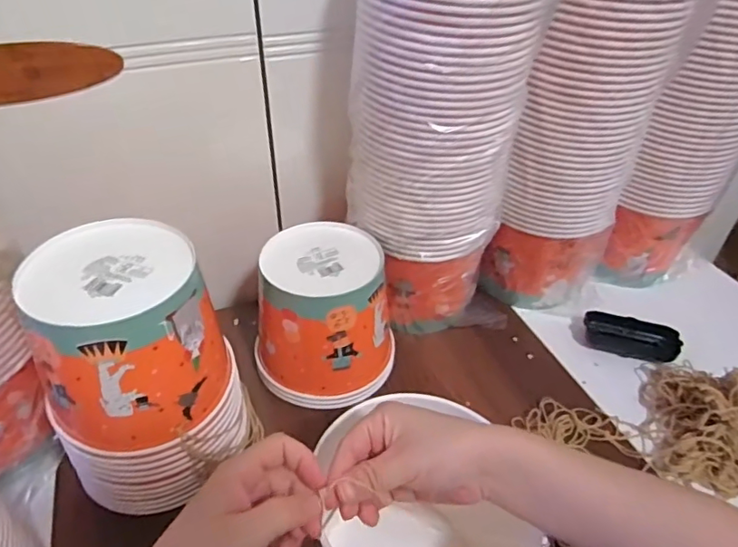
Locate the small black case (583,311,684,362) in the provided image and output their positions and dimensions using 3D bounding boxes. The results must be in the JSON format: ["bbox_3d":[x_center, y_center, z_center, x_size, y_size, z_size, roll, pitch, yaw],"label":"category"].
[{"bbox_3d":[0.329,0.078,0.671,0.108,0.026,0.049,13,42,13],"label":"small black case"}]

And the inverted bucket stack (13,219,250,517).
[{"bbox_3d":[-0.200,0.082,0.475,0.151,0.213,0.143,-14,43,-18],"label":"inverted bucket stack"}]

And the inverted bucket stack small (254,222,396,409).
[{"bbox_3d":[-0.046,0.046,0.597,0.151,0.144,0.145,-1,41,-2],"label":"inverted bucket stack small"}]

